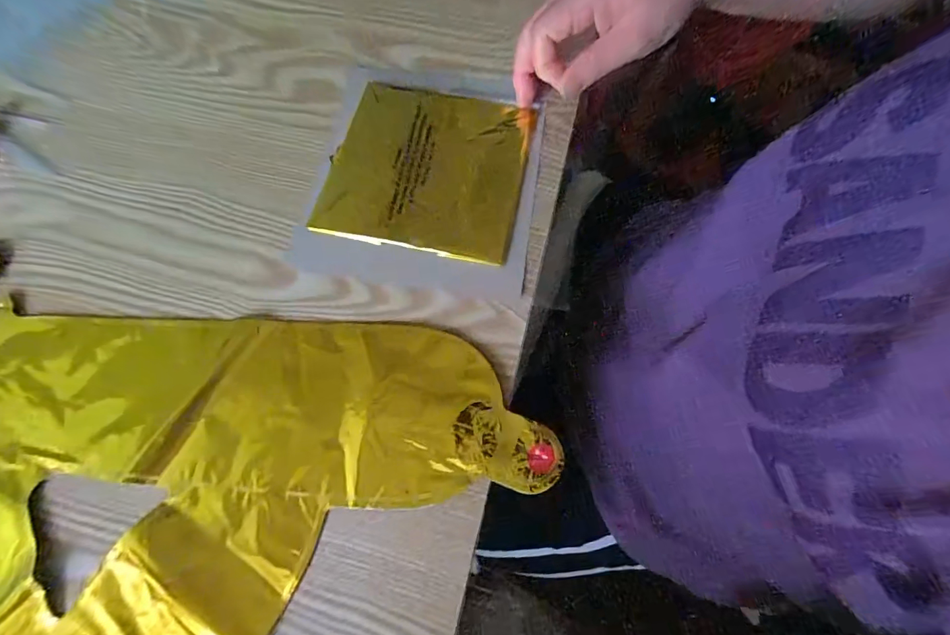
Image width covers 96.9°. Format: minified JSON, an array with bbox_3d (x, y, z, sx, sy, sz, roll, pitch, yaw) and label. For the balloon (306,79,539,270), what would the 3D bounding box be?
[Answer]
[{"bbox_3d":[-0.036,-0.114,0.317,0.145,0.019,0.144,11,70,5],"label":"balloon"}]

